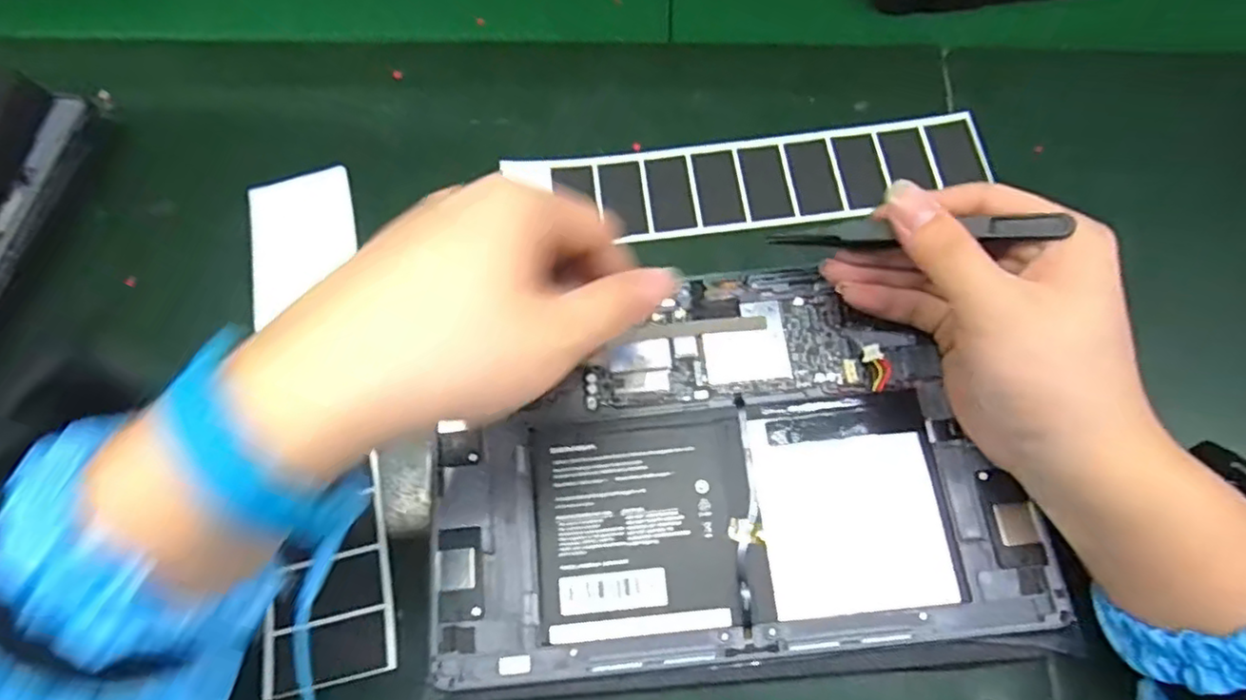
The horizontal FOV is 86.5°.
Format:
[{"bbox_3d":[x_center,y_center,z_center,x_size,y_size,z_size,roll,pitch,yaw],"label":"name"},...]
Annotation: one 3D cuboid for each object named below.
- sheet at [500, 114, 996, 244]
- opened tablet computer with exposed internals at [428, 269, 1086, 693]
[{"bbox_3d":[0.071,-0.095,0.372,0.256,0.005,0.058,-6,68,1],"label":"sheet"},{"bbox_3d":[0.043,0.049,0.293,0.249,0.011,0.164,-5,67,0],"label":"opened tablet computer with exposed internals"}]

